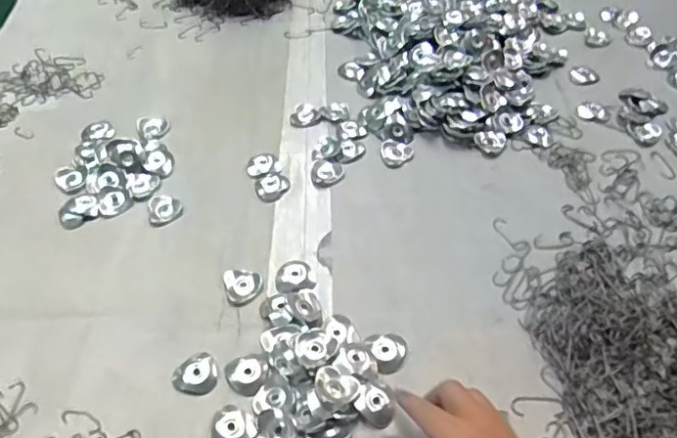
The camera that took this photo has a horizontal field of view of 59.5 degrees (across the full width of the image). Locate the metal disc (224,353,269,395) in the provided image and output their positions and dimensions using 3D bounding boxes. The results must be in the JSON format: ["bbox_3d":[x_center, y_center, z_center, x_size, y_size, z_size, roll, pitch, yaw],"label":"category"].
[{"bbox_3d":[-0.075,0.128,0.494,0.035,0.008,0.038,-1,49,1],"label":"metal disc"}]

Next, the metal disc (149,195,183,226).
[{"bbox_3d":[-0.180,-0.011,0.612,0.034,0.005,0.038,-19,51,-14],"label":"metal disc"}]

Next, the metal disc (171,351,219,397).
[{"bbox_3d":[-0.119,0.130,0.495,0.037,0.006,0.038,-1,49,1],"label":"metal disc"}]

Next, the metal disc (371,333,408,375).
[{"bbox_3d":[0.044,0.112,0.505,0.032,0.009,0.035,-1,49,1],"label":"metal disc"}]

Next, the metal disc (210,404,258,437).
[{"bbox_3d":[-0.084,0.163,0.466,0.034,0.012,0.038,-21,51,-15],"label":"metal disc"}]

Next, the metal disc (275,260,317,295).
[{"bbox_3d":[-0.041,0.053,0.558,0.037,0.004,0.036,-1,49,1],"label":"metal disc"}]

